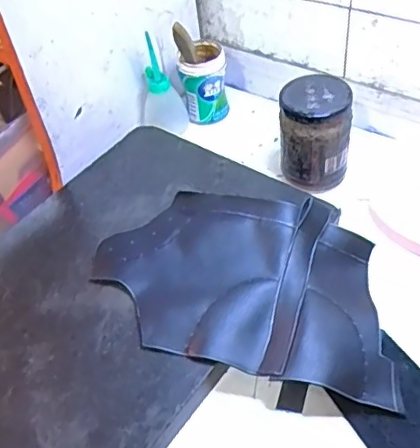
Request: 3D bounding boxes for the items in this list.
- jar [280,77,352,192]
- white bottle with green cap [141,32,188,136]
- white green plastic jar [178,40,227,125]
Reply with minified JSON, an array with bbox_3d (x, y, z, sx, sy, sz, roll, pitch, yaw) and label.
[{"bbox_3d":[0.101,-0.085,0.547,0.067,0.099,0.060,-2,48,5],"label":"jar"},{"bbox_3d":[-0.056,-0.152,0.633,0.051,0.102,0.038,-11,48,-3],"label":"white bottle with green cap"},{"bbox_3d":[-0.007,-0.158,0.641,0.051,0.086,0.046,-11,48,-3],"label":"white green plastic jar"}]

